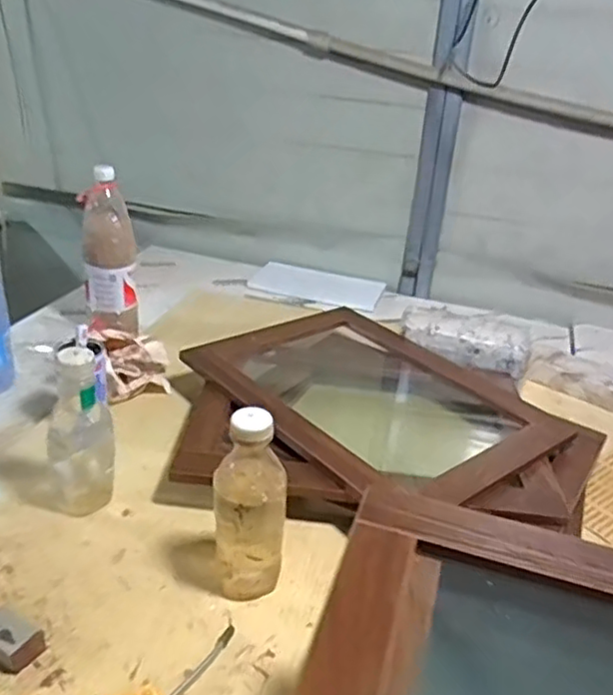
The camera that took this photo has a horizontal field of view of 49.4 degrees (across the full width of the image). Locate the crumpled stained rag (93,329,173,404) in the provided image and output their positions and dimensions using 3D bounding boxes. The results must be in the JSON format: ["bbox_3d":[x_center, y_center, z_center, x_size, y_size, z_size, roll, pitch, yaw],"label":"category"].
[{"bbox_3d":[-0.267,0.025,1.041,0.110,0.069,0.135,-6,29,-22],"label":"crumpled stained rag"}]

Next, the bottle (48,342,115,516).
[{"bbox_3d":[-0.253,0.098,0.754,0.065,0.208,0.057,-3,28,-18],"label":"bottle"}]

